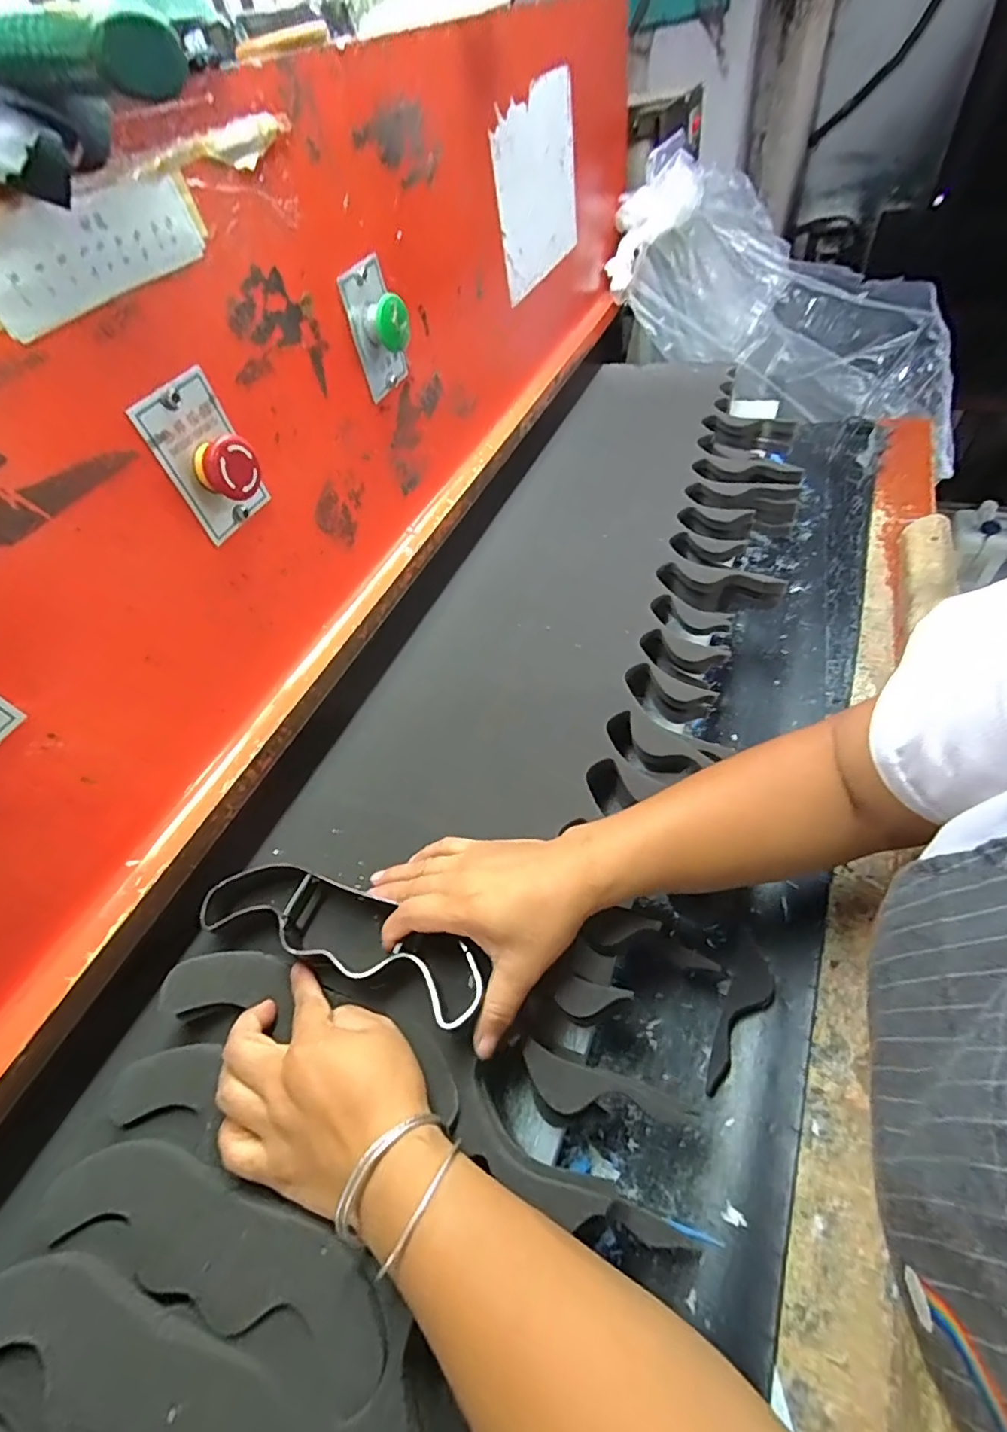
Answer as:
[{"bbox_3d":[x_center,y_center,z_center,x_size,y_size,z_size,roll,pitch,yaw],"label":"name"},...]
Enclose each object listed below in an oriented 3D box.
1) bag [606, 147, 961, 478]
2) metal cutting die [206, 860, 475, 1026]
[{"bbox_3d":[0.495,-0.659,0.932,0.653,0.210,0.217,24,55,-7],"label":"bag"},{"bbox_3d":[-0.110,0.152,0.382,0.214,0.029,0.069,15,54,20],"label":"metal cutting die"}]

